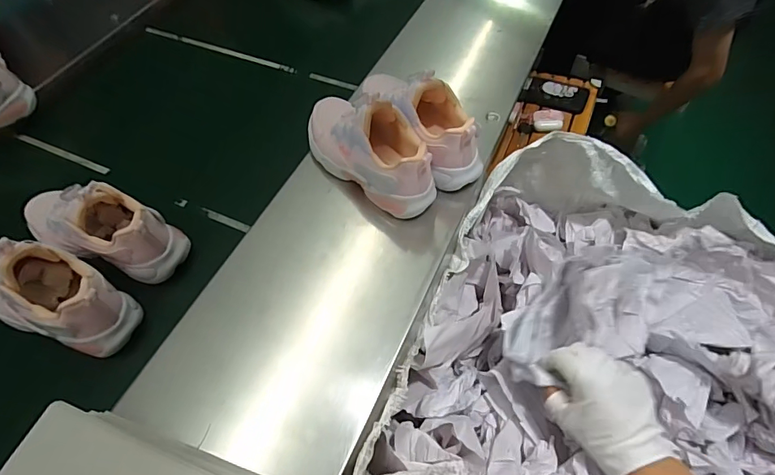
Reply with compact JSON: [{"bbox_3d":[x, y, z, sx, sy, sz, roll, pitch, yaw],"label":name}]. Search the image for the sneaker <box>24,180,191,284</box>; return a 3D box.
[{"bbox_3d":[-0.362,-0.018,0.536,0.216,0.089,0.086,19,60,14],"label":"sneaker"}]

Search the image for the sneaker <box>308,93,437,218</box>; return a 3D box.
[{"bbox_3d":[-0.030,-0.123,0.553,0.214,0.103,0.075,36,65,23],"label":"sneaker"}]

